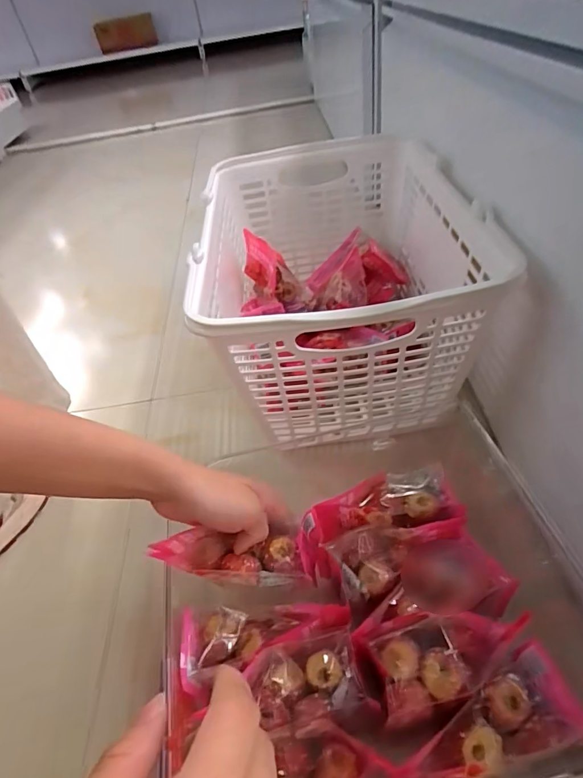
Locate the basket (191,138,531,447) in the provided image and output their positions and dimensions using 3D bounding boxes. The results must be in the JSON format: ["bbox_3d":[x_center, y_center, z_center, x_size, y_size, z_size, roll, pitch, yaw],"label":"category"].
[{"bbox_3d":[0.056,-0.124,0.596,0.302,0.264,0.426,-6,45,0],"label":"basket"}]

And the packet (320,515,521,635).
[{"bbox_3d":[0.105,0.152,0.368,0.128,0.025,0.080,-7,45,-1],"label":"packet"}]

